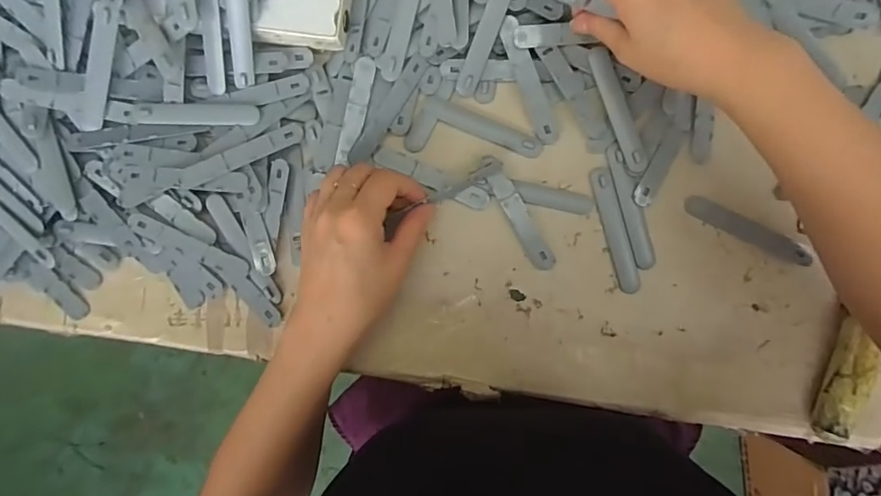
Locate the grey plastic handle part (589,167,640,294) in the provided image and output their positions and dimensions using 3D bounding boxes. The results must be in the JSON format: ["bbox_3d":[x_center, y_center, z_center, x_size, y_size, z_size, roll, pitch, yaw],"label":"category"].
[{"bbox_3d":[0.133,-0.013,0.387,0.015,0.006,0.096,-15,88,2],"label":"grey plastic handle part"}]

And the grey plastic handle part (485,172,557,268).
[{"bbox_3d":[0.061,-0.020,0.380,0.017,0.005,0.080,-30,88,2],"label":"grey plastic handle part"}]

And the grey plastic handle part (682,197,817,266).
[{"bbox_3d":[0.225,-0.013,0.371,0.091,0.012,0.016,27,90,3],"label":"grey plastic handle part"}]

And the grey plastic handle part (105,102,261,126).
[{"bbox_3d":[-0.194,-0.102,0.384,0.111,0.010,0.016,2,89,3],"label":"grey plastic handle part"}]

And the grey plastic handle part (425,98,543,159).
[{"bbox_3d":[0.033,-0.092,0.387,0.093,0.004,0.016,23,90,3],"label":"grey plastic handle part"}]

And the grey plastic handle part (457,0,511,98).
[{"bbox_3d":[0.034,-0.156,0.367,0.016,0.006,0.094,22,113,2],"label":"grey plastic handle part"}]

